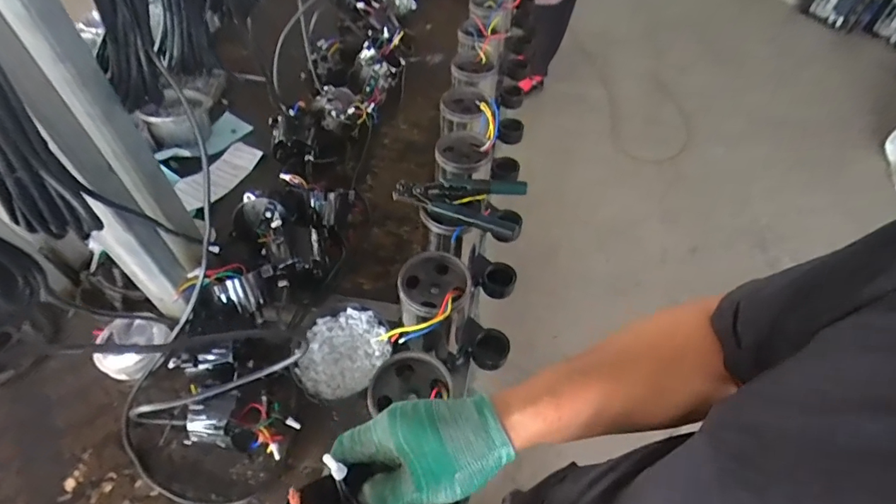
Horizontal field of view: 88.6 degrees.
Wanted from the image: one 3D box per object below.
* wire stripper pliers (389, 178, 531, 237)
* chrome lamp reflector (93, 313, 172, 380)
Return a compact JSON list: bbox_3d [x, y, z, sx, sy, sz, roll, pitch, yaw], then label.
[{"bbox_3d":[0.012,-0.076,0.637,0.179,0.027,0.090,14,53,8],"label":"wire stripper pliers"},{"bbox_3d":[-0.461,0.140,0.677,0.083,0.044,0.094,20,55,11],"label":"chrome lamp reflector"}]

